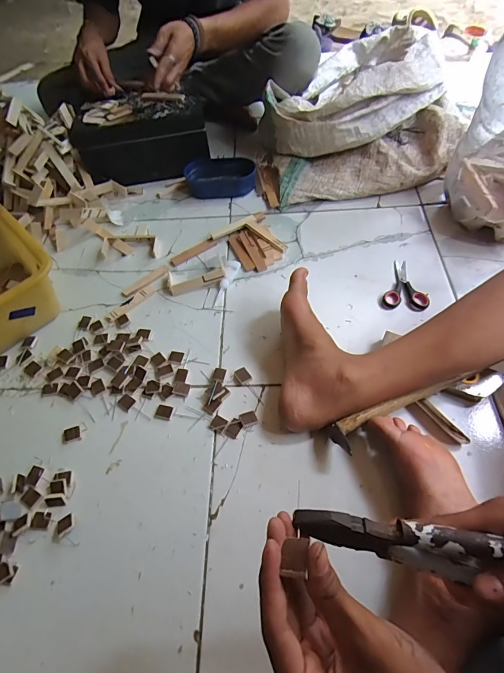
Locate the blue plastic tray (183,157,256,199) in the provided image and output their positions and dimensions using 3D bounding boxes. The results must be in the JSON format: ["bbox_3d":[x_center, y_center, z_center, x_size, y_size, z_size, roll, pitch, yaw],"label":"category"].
[{"bbox_3d":[-0.071,-0.355,0.822,0.157,0.049,0.079,-1,57,4],"label":"blue plastic tray"}]

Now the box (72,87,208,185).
[{"bbox_3d":[-0.239,-0.453,0.841,0.282,0.145,0.154,-4,56,2],"label":"box"}]

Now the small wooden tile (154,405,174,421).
[{"bbox_3d":[-0.131,0.113,0.545,0.024,0.007,0.022,8,58,9],"label":"small wooden tile"}]

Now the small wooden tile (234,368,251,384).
[{"bbox_3d":[-0.014,0.059,0.571,0.019,0.004,0.022,-30,59,-15],"label":"small wooden tile"}]

